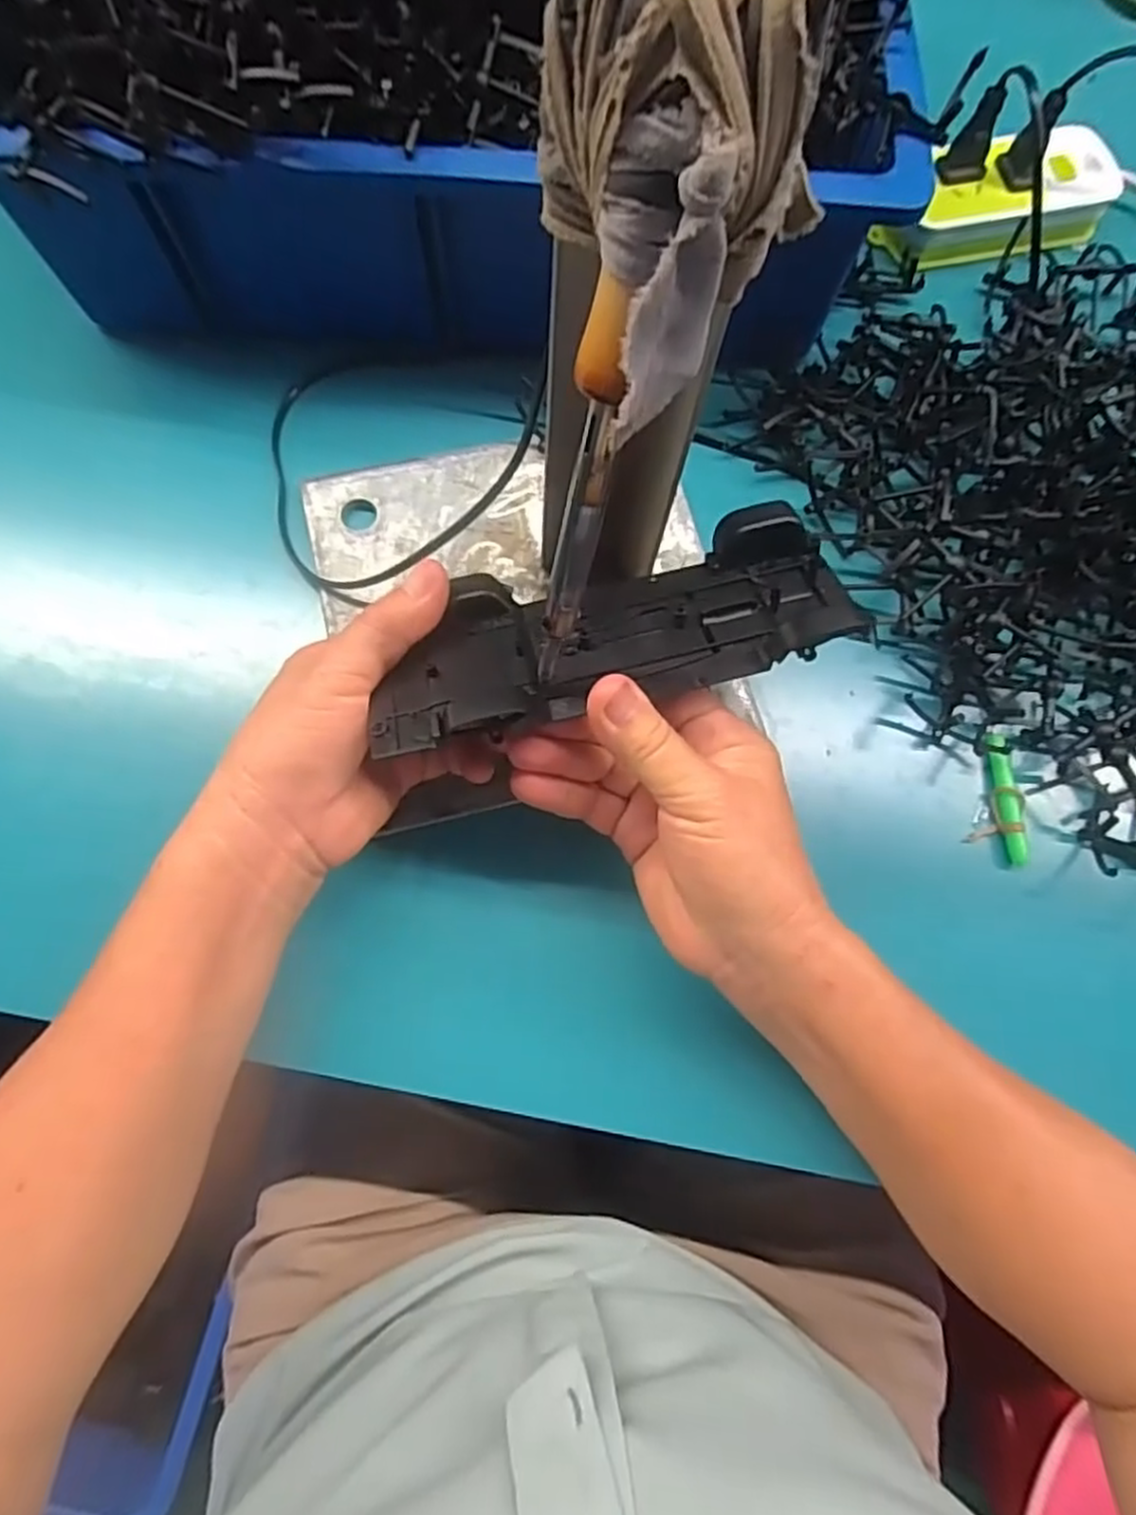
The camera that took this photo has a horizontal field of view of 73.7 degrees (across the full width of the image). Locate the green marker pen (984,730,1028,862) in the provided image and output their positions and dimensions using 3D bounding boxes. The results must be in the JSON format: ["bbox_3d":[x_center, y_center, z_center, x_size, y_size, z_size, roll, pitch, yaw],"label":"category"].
[{"bbox_3d":[0.207,0.019,0.356,0.009,0.010,0.062,0,75,-3],"label":"green marker pen"}]

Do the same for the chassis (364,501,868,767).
[{"bbox_3d":[0.017,-0.052,0.294,0.188,0.040,0.073,-17,78,-6],"label":"chassis"}]

